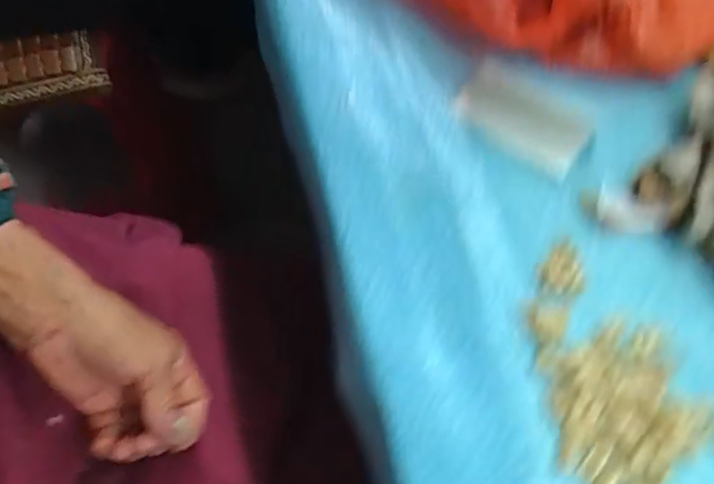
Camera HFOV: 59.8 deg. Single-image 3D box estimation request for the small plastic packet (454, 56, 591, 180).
[{"bbox_3d":[0.098,-0.075,0.376,0.083,0.010,0.048,36,69,15],"label":"small plastic packet"}]

